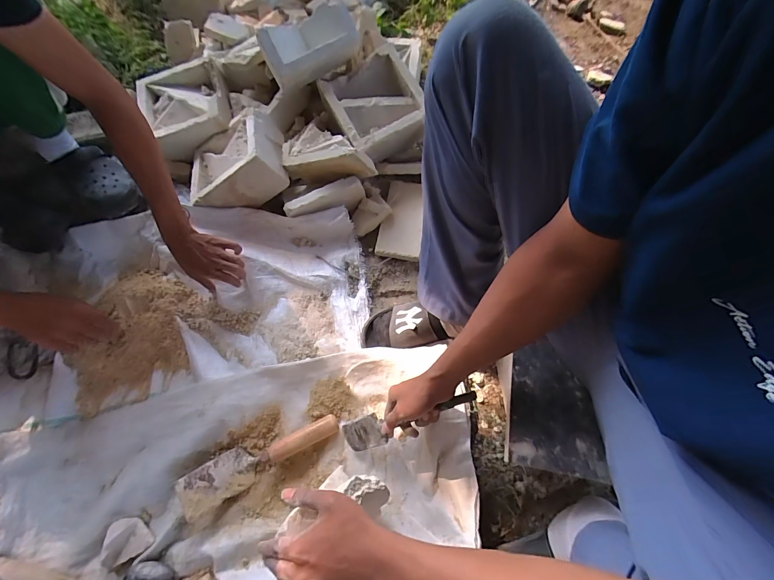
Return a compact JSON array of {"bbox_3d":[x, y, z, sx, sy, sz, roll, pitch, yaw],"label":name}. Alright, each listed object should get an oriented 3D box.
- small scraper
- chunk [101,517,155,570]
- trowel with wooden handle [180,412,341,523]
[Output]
[{"bbox_3d":[0.029,0.214,0.562,0.247,0.012,0.054,-24,87,21],"label":"small scraper"},{"bbox_3d":[-0.418,0.398,0.554,0.064,0.027,0.058,-25,67,-9],"label":"chunk"},{"bbox_3d":[-0.218,0.279,0.597,0.263,0.044,0.071,-29,68,-10],"label":"trowel with wooden handle"}]

